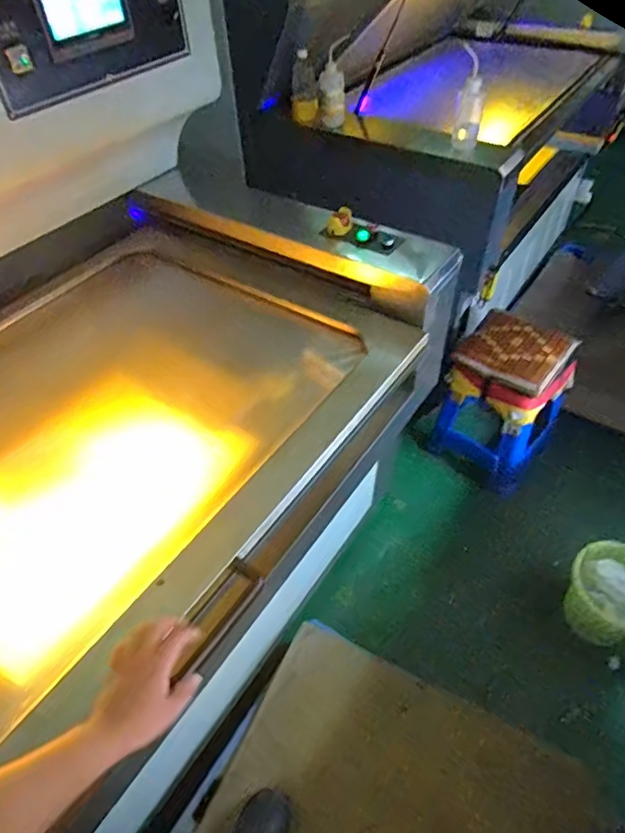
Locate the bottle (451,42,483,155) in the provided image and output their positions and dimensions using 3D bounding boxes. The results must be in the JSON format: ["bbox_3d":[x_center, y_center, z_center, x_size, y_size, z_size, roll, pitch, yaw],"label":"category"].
[{"bbox_3d":[0.434,-0.850,1.448,0.075,0.281,0.080,5,49,7],"label":"bottle"}]

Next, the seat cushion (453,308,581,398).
[{"bbox_3d":[0.671,-0.226,1.723,0.314,0.065,0.284,33,57,28],"label":"seat cushion"}]

